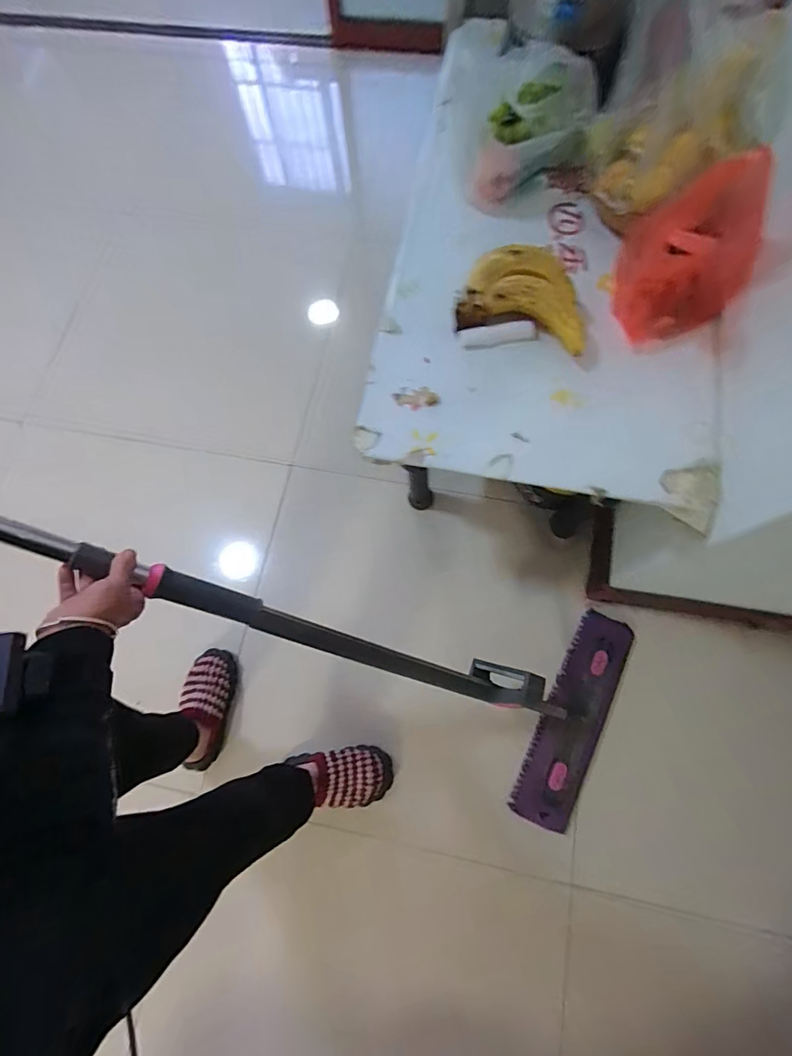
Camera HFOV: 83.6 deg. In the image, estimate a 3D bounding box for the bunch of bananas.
[{"bbox_3d":[0.213,-0.369,0.702,0.197,0.079,0.121,17,74,7],"label":"bunch of bananas"}]

